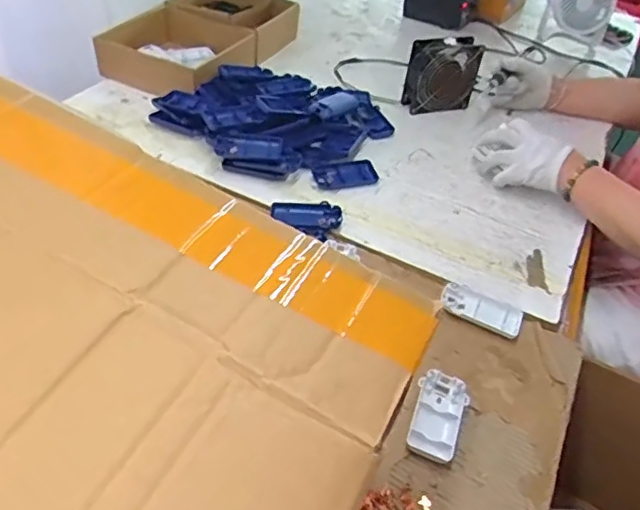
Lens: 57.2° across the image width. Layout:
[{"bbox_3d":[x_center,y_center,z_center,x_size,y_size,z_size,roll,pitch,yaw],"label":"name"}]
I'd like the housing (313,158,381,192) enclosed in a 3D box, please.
[{"bbox_3d":[0.038,-0.119,0.869,0.093,0.008,0.053,-12,46,-20],"label":"housing"}]

